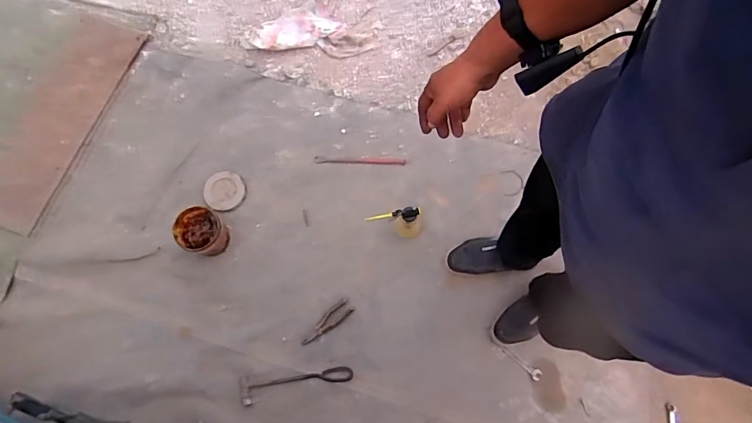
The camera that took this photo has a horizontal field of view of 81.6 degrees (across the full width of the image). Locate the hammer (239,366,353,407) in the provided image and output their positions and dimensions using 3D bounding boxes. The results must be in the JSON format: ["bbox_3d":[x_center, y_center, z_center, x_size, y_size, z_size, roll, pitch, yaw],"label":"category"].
[{"bbox_3d":[-0.218,0.457,1.188,0.301,0.023,0.072,-12,74,-4],"label":"hammer"}]

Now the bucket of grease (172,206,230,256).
[{"bbox_3d":[-0.493,0.063,1.244,0.122,0.118,0.118,0,73,0],"label":"bucket of grease"}]

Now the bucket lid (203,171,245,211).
[{"bbox_3d":[-0.462,-0.063,1.321,0.120,0.012,0.119,0,73,0],"label":"bucket lid"}]

